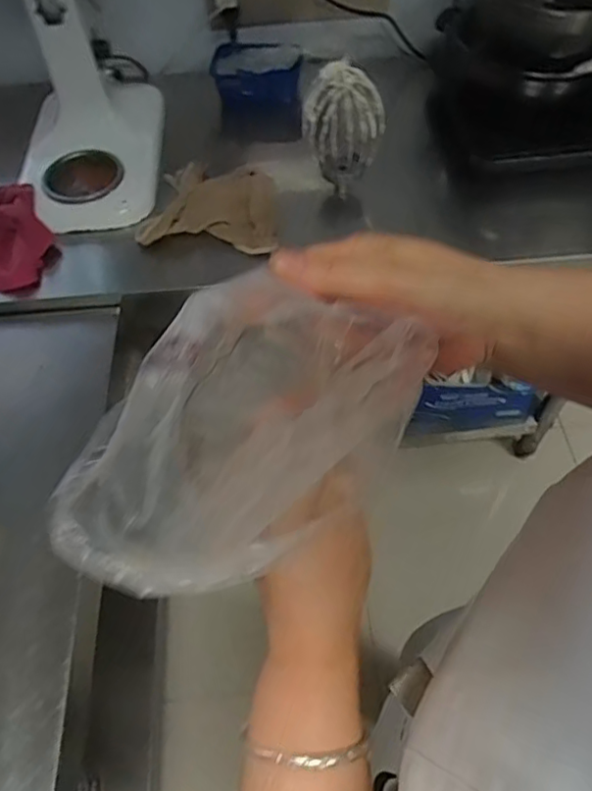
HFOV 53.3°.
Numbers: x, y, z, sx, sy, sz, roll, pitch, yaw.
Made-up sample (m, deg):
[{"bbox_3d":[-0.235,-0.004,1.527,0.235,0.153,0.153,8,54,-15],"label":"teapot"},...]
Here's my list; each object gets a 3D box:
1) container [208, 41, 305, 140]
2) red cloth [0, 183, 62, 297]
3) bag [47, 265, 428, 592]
[{"bbox_3d":[-0.078,-0.609,1.186,0.170,0.151,0.103,-5,56,-1],"label":"container"},{"bbox_3d":[-0.460,-0.236,0.904,0.162,0.060,0.223,-28,59,-16],"label":"red cloth"},{"bbox_3d":[-0.013,0.016,0.247,0.095,0.061,0.154,23,59,14],"label":"bag"}]

